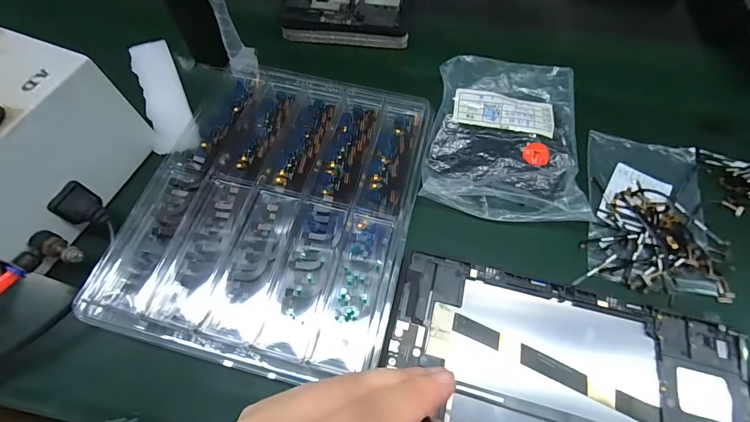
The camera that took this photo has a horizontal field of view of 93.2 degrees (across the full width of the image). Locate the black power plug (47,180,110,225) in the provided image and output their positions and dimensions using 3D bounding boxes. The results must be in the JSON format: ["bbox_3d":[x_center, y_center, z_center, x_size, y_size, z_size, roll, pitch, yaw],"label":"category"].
[{"bbox_3d":[-0.245,-0.003,0.298,0.023,0.031,0.029,27,65,13],"label":"black power plug"}]

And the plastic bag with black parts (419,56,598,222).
[{"bbox_3d":[0.125,-0.076,0.343,0.140,0.021,0.174,7,62,3],"label":"plastic bag with black parts"}]

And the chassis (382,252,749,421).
[{"bbox_3d":[0.125,0.123,0.233,0.237,0.007,0.151,13,64,6],"label":"chassis"}]

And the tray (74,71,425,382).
[{"bbox_3d":[-0.080,-0.015,0.308,0.221,0.019,0.270,12,65,5],"label":"tray"}]

